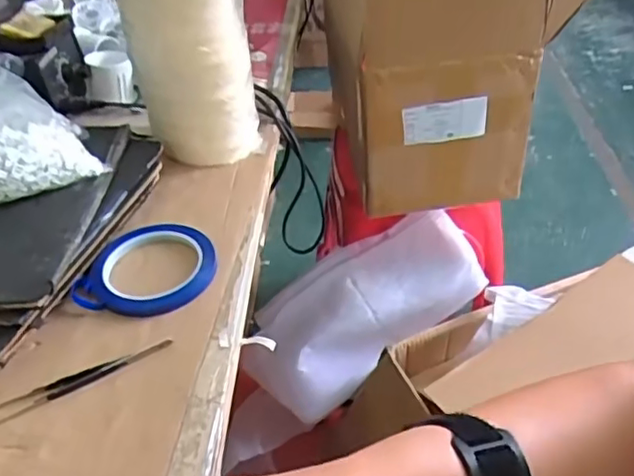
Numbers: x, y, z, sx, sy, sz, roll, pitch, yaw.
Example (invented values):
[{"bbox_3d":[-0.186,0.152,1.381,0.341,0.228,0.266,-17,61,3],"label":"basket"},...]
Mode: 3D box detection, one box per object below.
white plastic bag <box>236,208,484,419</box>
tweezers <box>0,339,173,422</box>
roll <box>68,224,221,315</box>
[{"bbox_3d":[0.075,0.117,1.018,0.401,0.165,0.174,-37,44,5],"label":"white plastic bag"},{"bbox_3d":[-0.168,0.100,0.430,0.132,0.004,0.016,-19,43,-16],"label":"tweezers"},{"bbox_3d":[-0.138,0.024,0.512,0.102,0.010,0.098,-2,41,2],"label":"roll"}]

